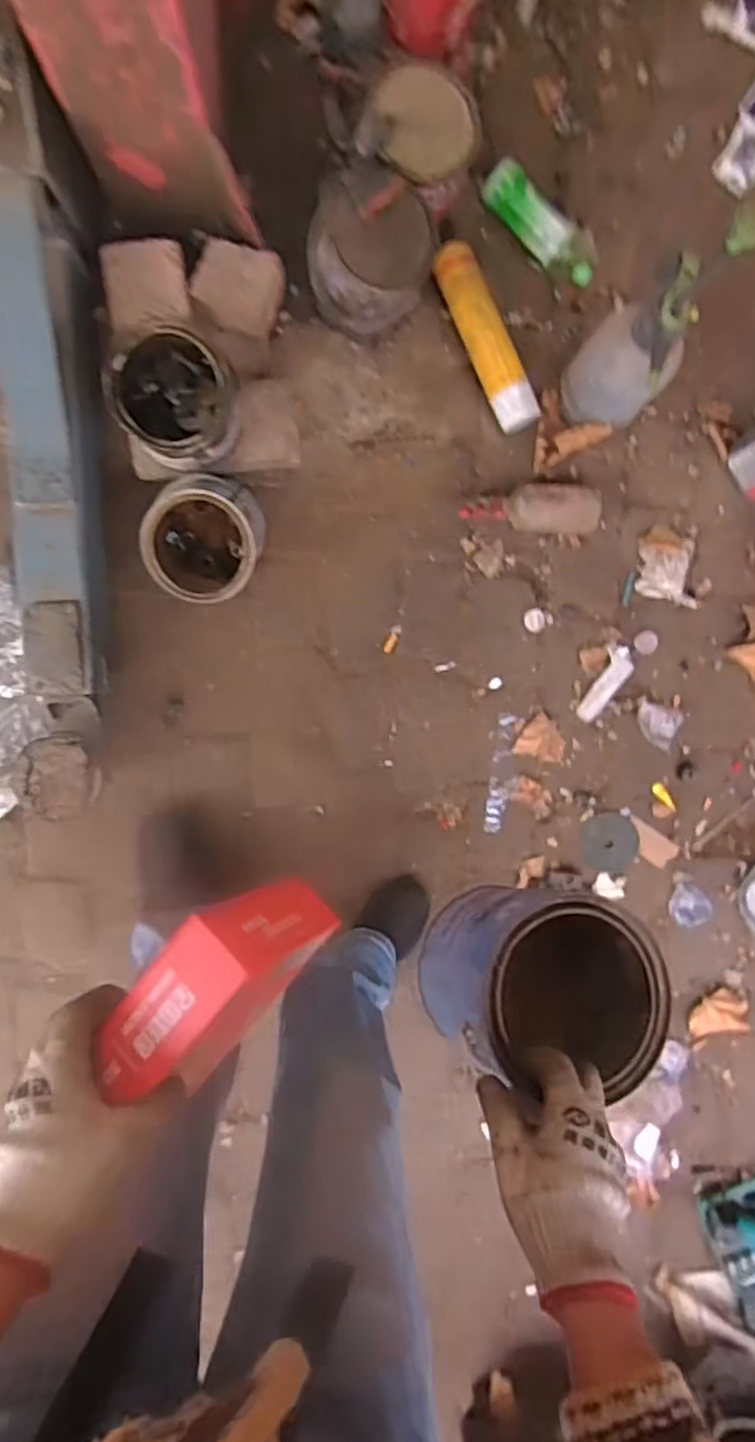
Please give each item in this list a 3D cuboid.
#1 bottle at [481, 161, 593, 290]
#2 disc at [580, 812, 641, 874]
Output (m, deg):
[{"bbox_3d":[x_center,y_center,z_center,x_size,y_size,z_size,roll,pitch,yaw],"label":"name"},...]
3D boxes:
[{"bbox_3d":[0.238,-0.725,1.102,0.195,0.068,0.059,36,91,-4],"label":"bottle"},{"bbox_3d":[0.384,0.201,1.236,0.096,0.005,0.098,0,93,-3],"label":"disc"}]

